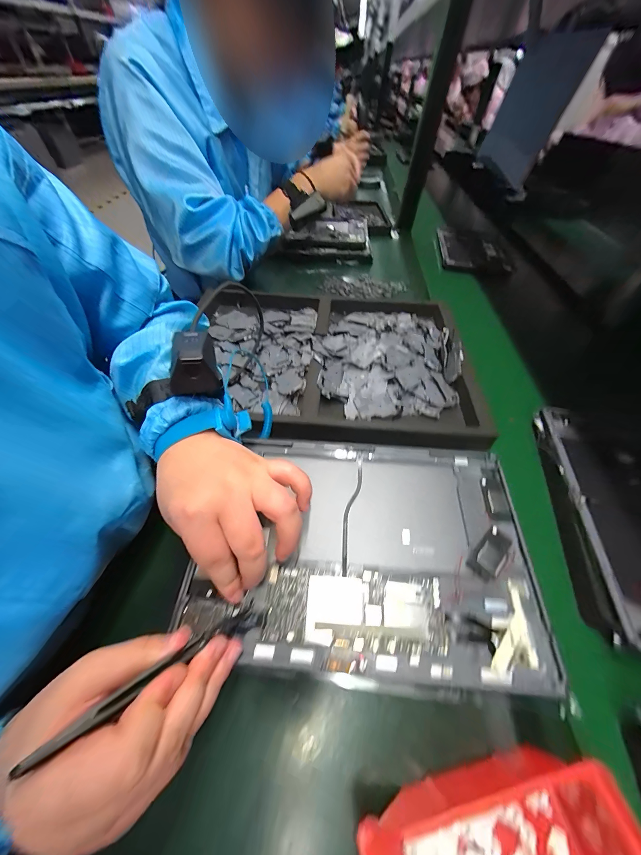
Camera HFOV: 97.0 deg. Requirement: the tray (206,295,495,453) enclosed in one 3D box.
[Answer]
[{"bbox_3d":[0.017,-0.102,0.418,0.378,0.033,0.323,3,52,-2],"label":"tray"}]

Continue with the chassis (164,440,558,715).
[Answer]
[{"bbox_3d":[0.034,0.092,0.225,0.247,0.014,0.169,3,54,3],"label":"chassis"}]

